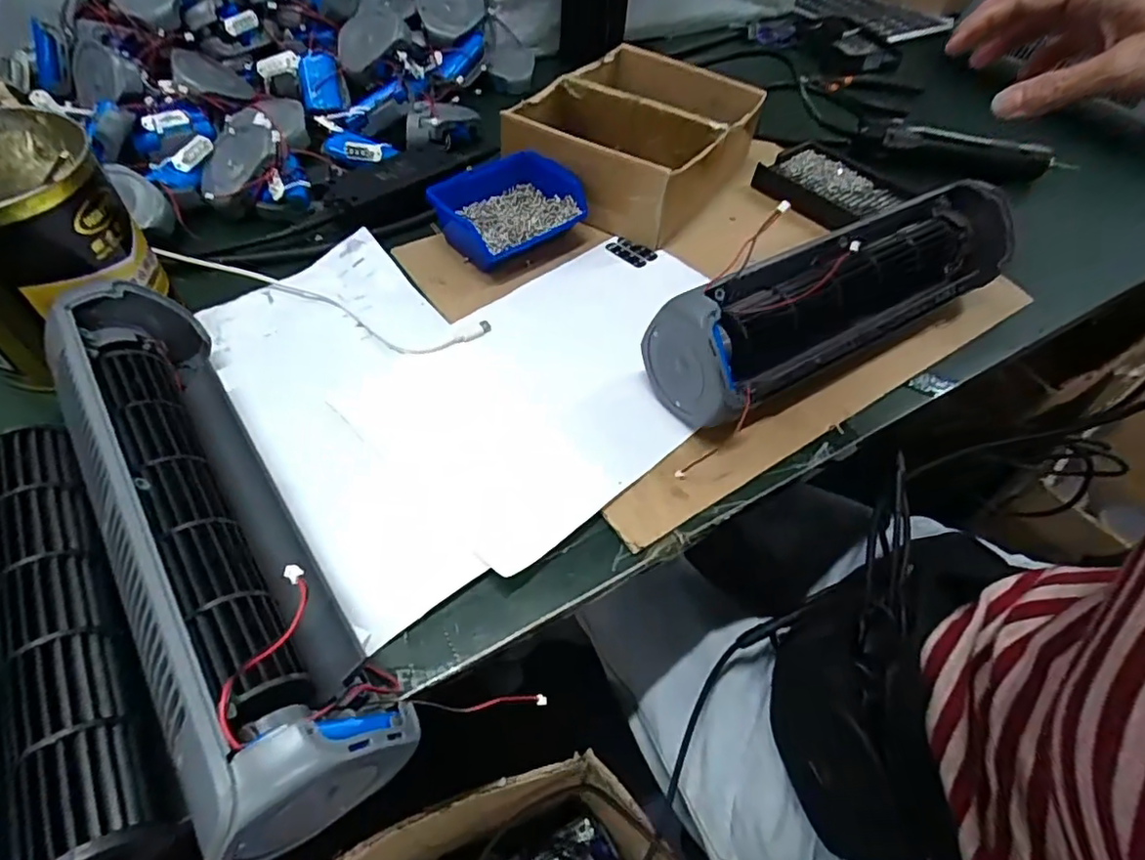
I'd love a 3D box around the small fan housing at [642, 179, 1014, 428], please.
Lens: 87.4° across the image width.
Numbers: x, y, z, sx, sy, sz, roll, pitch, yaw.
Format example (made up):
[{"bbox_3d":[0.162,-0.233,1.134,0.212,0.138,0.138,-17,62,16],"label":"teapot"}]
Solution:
[{"bbox_3d":[0.197,-0.095,0.433,0.312,0.081,0.069,-24,57,-22],"label":"small fan housing"}]

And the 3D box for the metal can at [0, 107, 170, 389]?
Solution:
[{"bbox_3d":[-0.343,-0.113,0.378,0.120,0.117,0.123,-12,53,-14],"label":"metal can"}]

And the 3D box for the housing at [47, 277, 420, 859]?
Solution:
[{"bbox_3d":[-0.182,0.041,0.295,0.075,0.073,0.315,-29,59,-25],"label":"housing"}]

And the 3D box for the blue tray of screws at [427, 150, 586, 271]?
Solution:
[{"bbox_3d":[-0.055,-0.183,0.502,0.119,0.047,0.087,-36,62,-28],"label":"blue tray of screws"}]

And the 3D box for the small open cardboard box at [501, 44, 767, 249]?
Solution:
[{"bbox_3d":[0.062,-0.283,0.580,0.172,0.069,0.231,29,55,18],"label":"small open cardboard box"}]

